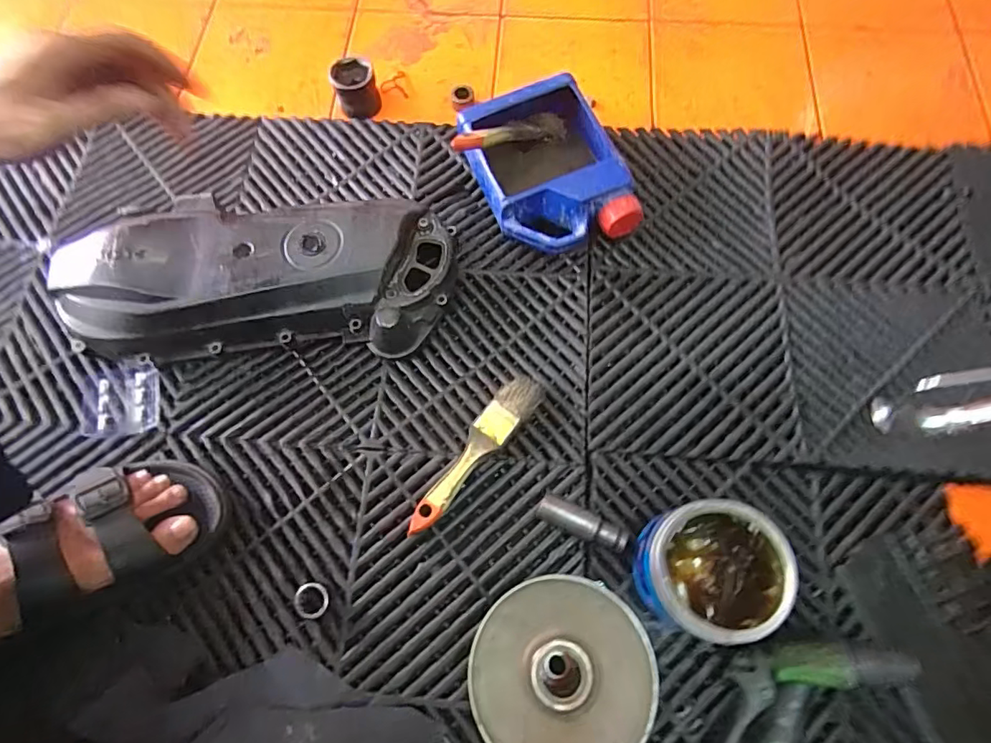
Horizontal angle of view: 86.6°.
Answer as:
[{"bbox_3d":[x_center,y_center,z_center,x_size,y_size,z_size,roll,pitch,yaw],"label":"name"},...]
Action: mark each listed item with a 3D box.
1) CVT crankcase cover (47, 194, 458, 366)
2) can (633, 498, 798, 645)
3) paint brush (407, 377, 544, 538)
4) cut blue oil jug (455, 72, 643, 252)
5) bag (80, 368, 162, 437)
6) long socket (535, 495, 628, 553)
[{"bbox_3d":[-0.233,-0.099,0.531,0.373,0.085,0.159,-3,69,0],"label":"CVT crankcase cover"},{"bbox_3d":[0.172,0.160,0.426,0.106,0.081,0.098,0,69,1],"label":"can"},{"bbox_3d":[-0.022,0.075,0.495,0.036,0.022,0.176,39,75,14],"label":"paint brush"},{"bbox_3d":[0.057,-0.214,0.575,0.158,0.075,0.185,-17,70,-5],"label":"cut blue oil jug"},{"bbox_3d":[-0.372,0.030,0.520,0.072,0.016,0.067,-7,69,-1],"label":"bag"},{"bbox_3d":[0.077,0.137,0.473,0.081,0.025,0.024,21,71,9],"label":"long socket"}]

